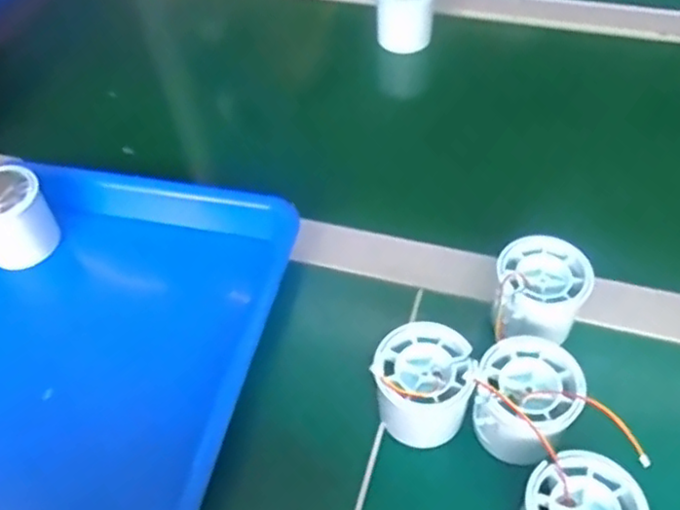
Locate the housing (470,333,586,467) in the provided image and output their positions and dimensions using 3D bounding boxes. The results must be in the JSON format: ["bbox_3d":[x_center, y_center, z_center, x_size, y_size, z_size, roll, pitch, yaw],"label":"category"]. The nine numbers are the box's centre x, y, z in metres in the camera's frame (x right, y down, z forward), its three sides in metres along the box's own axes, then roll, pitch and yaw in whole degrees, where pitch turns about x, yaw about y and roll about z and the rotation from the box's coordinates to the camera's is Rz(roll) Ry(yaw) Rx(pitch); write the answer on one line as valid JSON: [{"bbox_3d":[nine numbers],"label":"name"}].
[{"bbox_3d":[0.102,0.083,0.382,0.056,0.044,0.063,36,61,27],"label":"housing"}]

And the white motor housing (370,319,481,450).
[{"bbox_3d":[0.050,0.075,0.397,0.055,0.053,0.052,-1,51,2],"label":"white motor housing"}]

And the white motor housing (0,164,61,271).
[{"bbox_3d":[-0.236,-0.025,0.489,0.057,0.060,0.056,-32,56,-21],"label":"white motor housing"}]

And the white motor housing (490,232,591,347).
[{"bbox_3d":[0.123,0.029,0.428,0.056,0.053,0.065,17,54,16],"label":"white motor housing"}]

